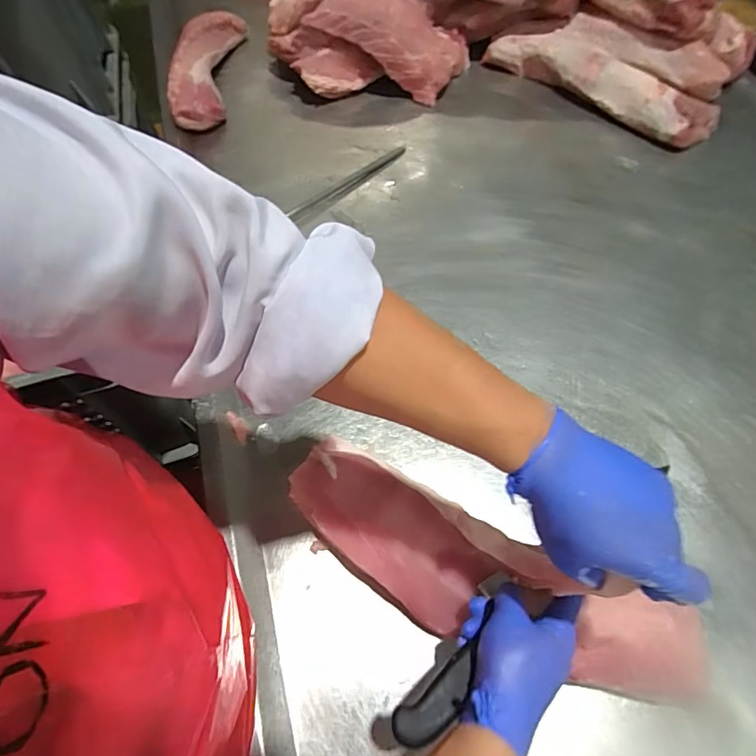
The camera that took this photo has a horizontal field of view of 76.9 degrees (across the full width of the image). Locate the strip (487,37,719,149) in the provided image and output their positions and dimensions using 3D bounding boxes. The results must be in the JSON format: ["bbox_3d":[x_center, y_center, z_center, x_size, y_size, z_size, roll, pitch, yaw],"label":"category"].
[{"bbox_3d":[0.437,-0.595,0.950,0.109,0.077,0.472,-41,65,-20],"label":"strip"}]

